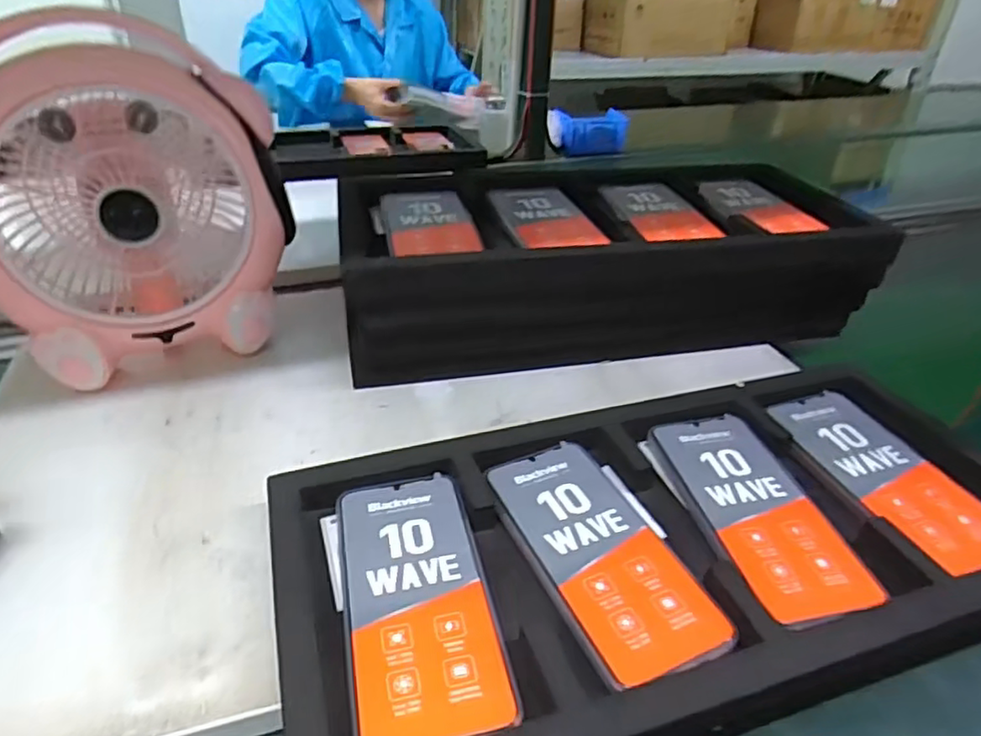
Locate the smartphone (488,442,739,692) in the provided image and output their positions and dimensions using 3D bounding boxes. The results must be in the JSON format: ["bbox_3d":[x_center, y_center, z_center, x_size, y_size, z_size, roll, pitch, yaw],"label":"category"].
[{"bbox_3d":[0.064,0.107,0.389,0.077,0.006,0.168,-13,36,-21],"label":"smartphone"}]

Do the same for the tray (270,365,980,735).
[{"bbox_3d":[0.116,0.111,0.404,0.474,0.043,0.235,-9,34,-15],"label":"tray"}]

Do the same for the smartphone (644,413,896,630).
[{"bbox_3d":[0.173,0.089,0.418,0.077,0.011,0.170,-6,34,-10],"label":"smartphone"}]

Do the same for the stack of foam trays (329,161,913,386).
[{"bbox_3d":[0.107,-0.100,0.619,0.479,0.118,0.218,-5,33,-9],"label":"stack of foam trays"}]

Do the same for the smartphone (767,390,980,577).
[{"bbox_3d":[0.275,0.071,0.445,0.072,0.014,0.176,-12,35,-10],"label":"smartphone"}]

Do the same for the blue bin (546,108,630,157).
[{"bbox_3d":[0.194,-0.474,1.288,0.158,0.066,0.077,4,38,4],"label":"blue bin"}]

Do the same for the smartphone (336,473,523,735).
[{"bbox_3d":[-0.043,0.125,0.358,0.078,0.005,0.169,-7,34,-13],"label":"smartphone"}]

